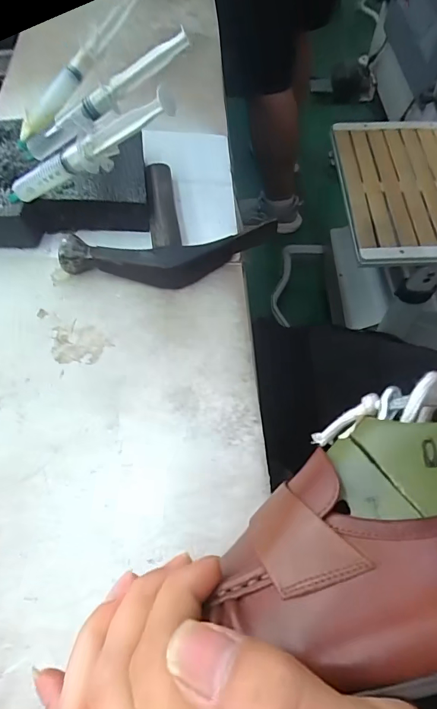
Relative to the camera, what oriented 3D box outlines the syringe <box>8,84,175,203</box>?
[{"bbox_3d":[-0.093,-0.133,0.284,0.164,0.021,0.012,-9,54,33],"label":"syringe"}]

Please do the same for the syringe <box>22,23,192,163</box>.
[{"bbox_3d":[-0.093,-0.196,0.326,0.167,0.018,0.030,-17,56,28],"label":"syringe"}]

